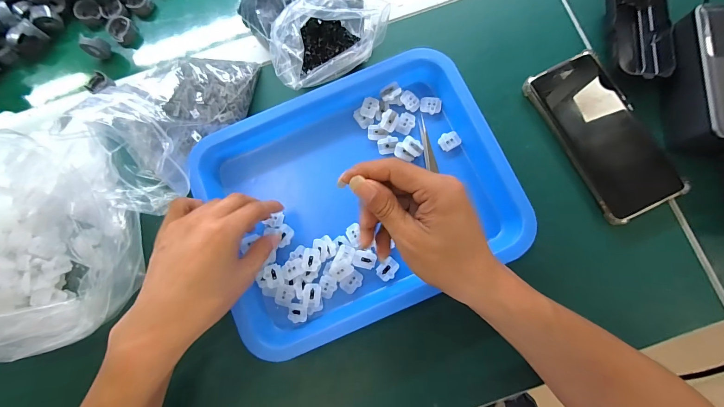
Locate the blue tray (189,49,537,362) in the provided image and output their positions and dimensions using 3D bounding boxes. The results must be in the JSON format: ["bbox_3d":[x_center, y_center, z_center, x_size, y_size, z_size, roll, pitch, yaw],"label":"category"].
[{"bbox_3d":[-0.005,-0.011,0.323,0.279,0.045,0.230,-24,81,-1],"label":"blue tray"}]

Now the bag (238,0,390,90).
[{"bbox_3d":[-0.053,-0.196,0.333,0.135,0.058,0.138,-25,81,-1],"label":"bag"}]

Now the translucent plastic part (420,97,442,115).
[{"bbox_3d":[0.072,-0.103,0.338,0.022,0.005,0.017,1,82,3],"label":"translucent plastic part"}]

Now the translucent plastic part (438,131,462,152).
[{"bbox_3d":[0.090,-0.064,0.331,0.021,0.007,0.018,-36,81,-3],"label":"translucent plastic part"}]

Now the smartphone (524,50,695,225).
[{"bbox_3d":[0.242,-0.071,0.325,0.081,0.019,0.167,-26,81,-1],"label":"smartphone"}]

